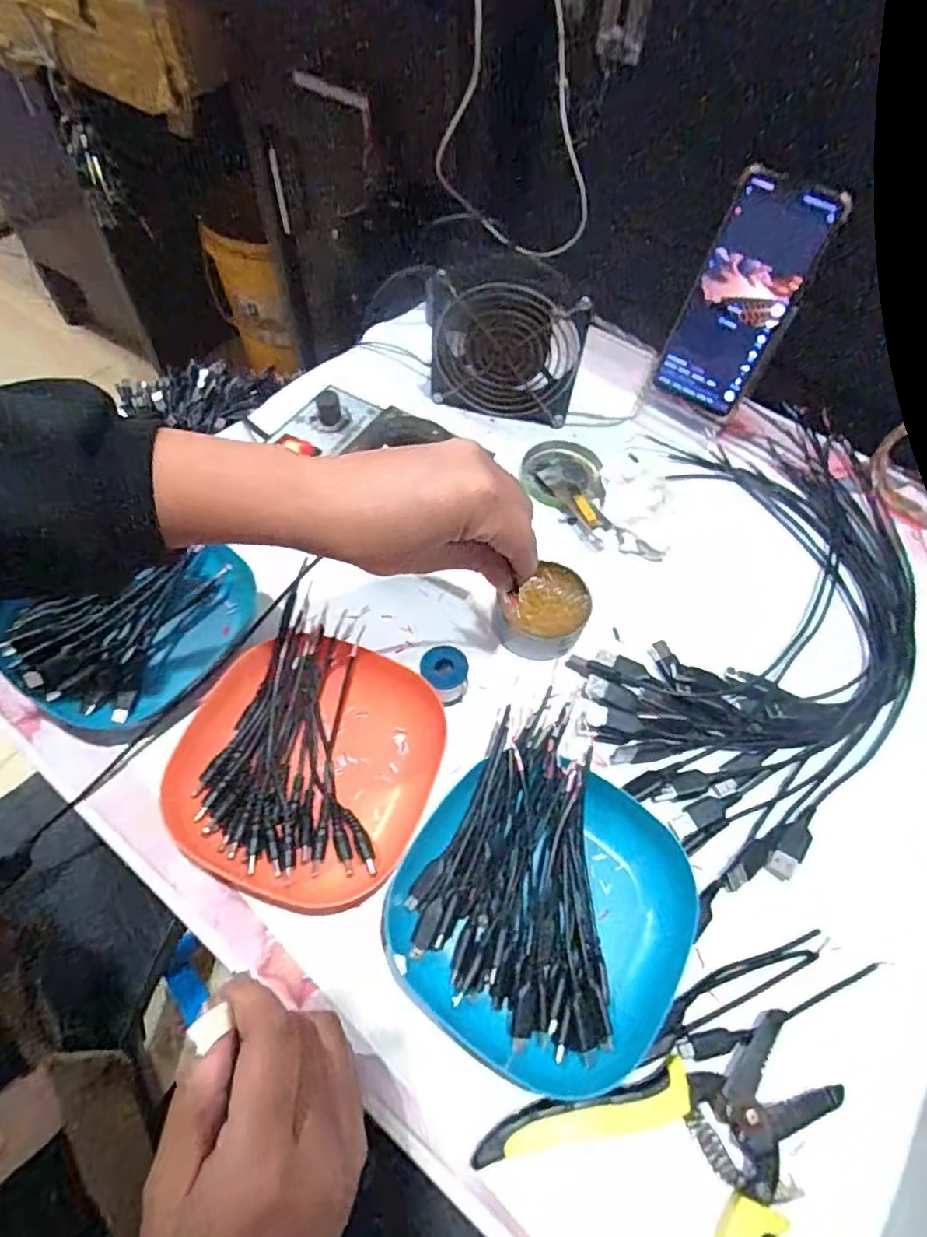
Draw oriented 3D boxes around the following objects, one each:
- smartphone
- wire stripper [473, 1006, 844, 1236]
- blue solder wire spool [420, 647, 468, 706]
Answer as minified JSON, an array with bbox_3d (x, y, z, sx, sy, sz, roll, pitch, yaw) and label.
[{"bbox_3d":[0.219,-0.250,0.489,0.078,0.163,0.018,32,36,16],"label":"smartphone"},{"bbox_3d":[0.100,0.236,0.273,0.146,0.013,0.112,-33,66,-19],"label":"wire stripper"},{"bbox_3d":[-0.012,0.036,0.386,0.028,0.026,0.028,1,59,-2],"label":"blue solder wire spool"}]

